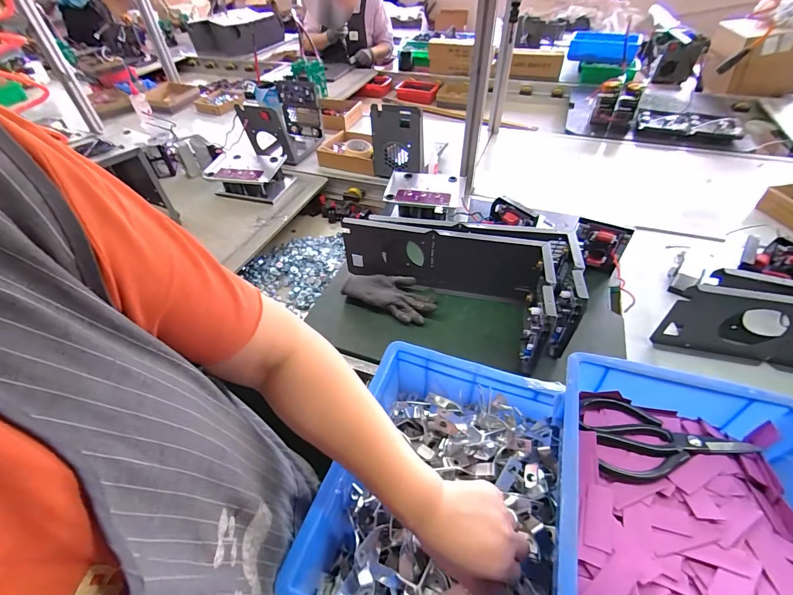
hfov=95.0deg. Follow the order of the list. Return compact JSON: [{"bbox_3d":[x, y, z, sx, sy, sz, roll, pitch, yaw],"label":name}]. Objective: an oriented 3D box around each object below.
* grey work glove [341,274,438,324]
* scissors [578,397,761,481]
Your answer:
[{"bbox_3d":[-0.014,-0.006,0.746,0.186,0.039,0.085,18,49,19],"label":"grey work glove"},{"bbox_3d":[0.271,0.148,0.368,0.160,0.019,0.091,5,46,6],"label":"scissors"}]

